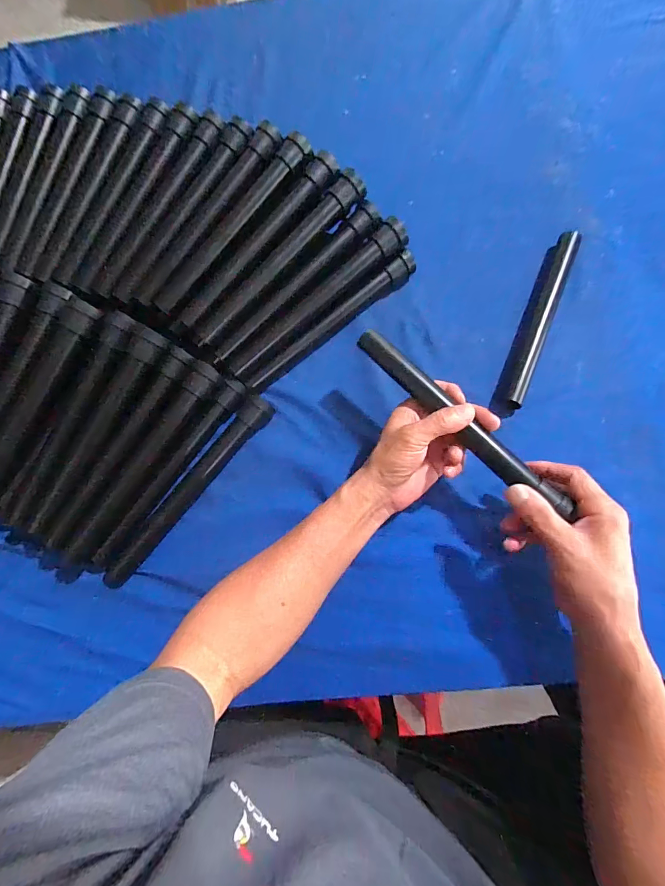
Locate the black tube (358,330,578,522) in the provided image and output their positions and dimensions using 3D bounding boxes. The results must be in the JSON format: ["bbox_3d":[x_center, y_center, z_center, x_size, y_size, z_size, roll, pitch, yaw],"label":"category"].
[{"bbox_3d":[0.117,-0.022,0.370,0.242,0.018,0.023,44,84,12],"label":"black tube"}]

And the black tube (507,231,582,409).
[{"bbox_3d":[0.239,-0.141,0.445,0.021,0.024,0.223,20,79,9],"label":"black tube"}]

